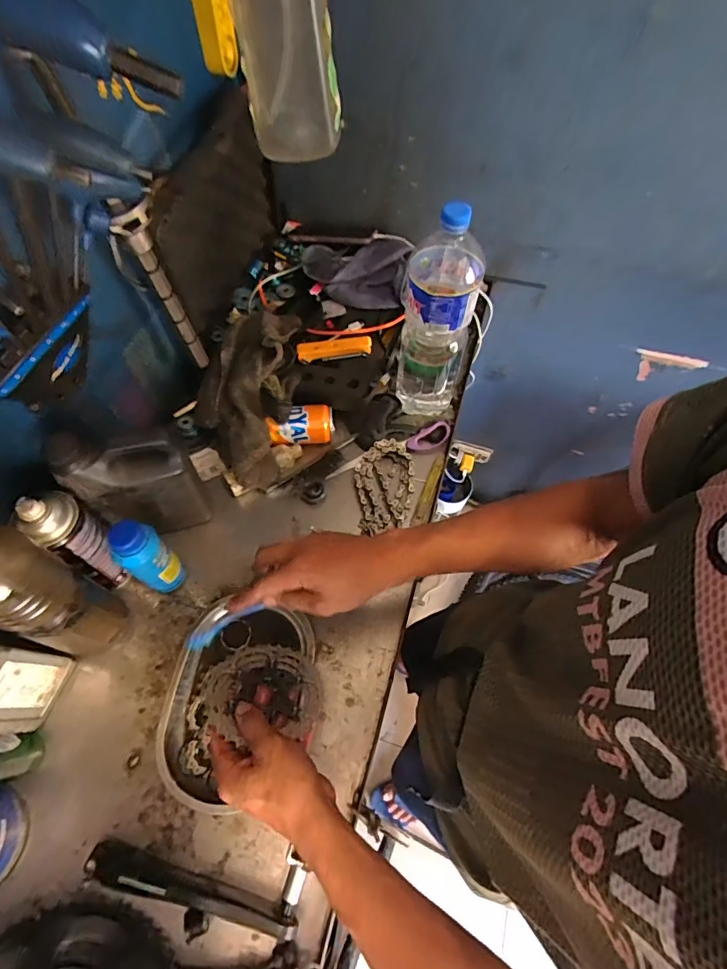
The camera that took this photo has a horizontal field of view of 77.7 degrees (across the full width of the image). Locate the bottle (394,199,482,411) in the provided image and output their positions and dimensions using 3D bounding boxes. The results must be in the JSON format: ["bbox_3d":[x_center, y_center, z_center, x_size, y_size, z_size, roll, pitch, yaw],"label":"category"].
[{"bbox_3d":[0.099,-0.214,0.602,0.091,0.308,0.083,14,63,5],"label":"bottle"}]

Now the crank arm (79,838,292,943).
[{"bbox_3d":[-0.166,0.393,0.436,0.207,0.041,0.019,14,63,5],"label":"crank arm"}]

